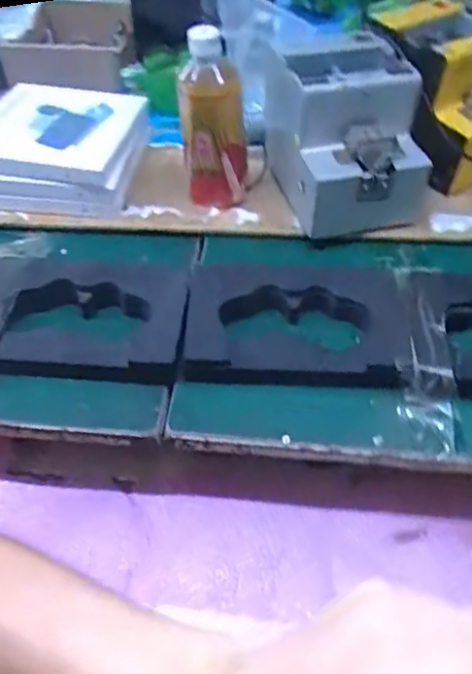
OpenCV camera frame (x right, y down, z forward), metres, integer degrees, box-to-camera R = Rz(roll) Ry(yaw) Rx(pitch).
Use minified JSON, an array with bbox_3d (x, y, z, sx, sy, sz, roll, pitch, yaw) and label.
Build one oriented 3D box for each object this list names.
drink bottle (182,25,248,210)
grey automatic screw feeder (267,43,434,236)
[{"bbox_3d":[-0.022,-0.227,0.625,0.065,0.178,0.062,-1,46,0],"label":"drink bottle"},{"bbox_3d":[0.118,-0.223,0.652,0.138,0.151,0.179,-8,46,-7],"label":"grey automatic screw feeder"}]

